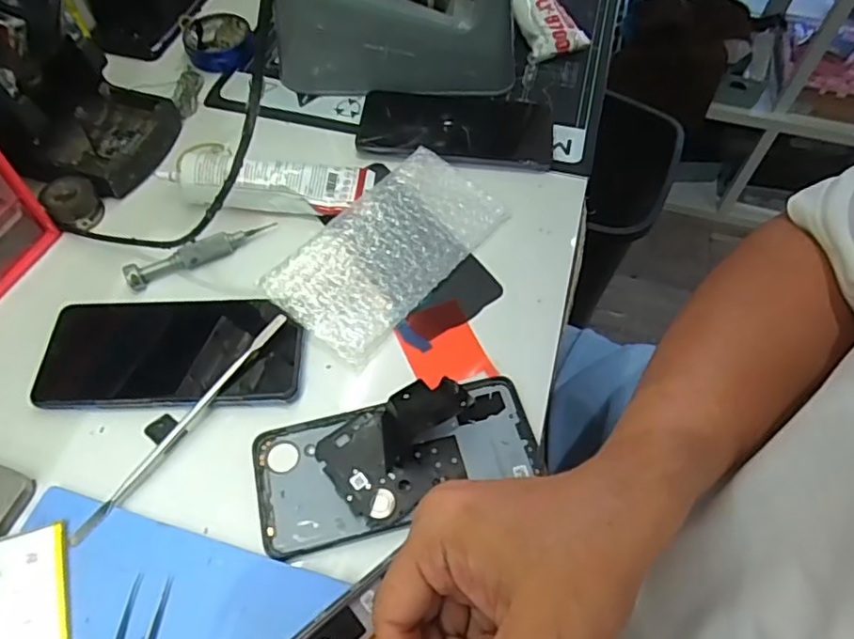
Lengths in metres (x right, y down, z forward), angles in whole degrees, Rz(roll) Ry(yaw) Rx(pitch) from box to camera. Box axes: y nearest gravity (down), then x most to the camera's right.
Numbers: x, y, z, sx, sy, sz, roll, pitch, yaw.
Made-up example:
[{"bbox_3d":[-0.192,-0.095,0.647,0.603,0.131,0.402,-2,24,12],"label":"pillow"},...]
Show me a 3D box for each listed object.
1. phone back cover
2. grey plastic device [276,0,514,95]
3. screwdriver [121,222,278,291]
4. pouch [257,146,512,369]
[{"bbox_3d":[-0.017,0.079,0.355,0.162,0.007,0.076,-16,60,-11],"label":"phone back cover"},{"bbox_3d":[-0.025,-0.253,0.502,0.204,0.101,0.065,6,58,2],"label":"grey plastic device"},{"bbox_3d":[-0.159,-0.051,0.427,0.107,0.013,0.014,-28,63,-18],"label":"screwdriver"},{"bbox_3d":[-0.025,-0.052,0.430,0.085,0.022,0.173,35,63,19],"label":"pouch"}]

